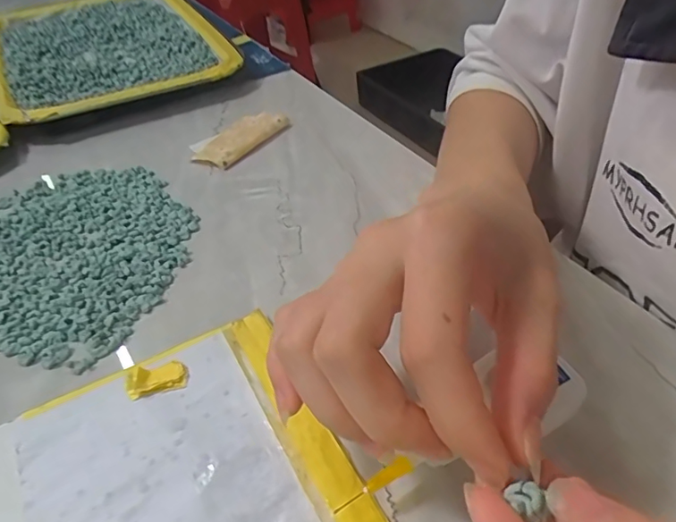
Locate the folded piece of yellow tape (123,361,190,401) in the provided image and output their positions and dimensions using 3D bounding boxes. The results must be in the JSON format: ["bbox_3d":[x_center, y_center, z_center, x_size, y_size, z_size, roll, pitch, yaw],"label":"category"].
[{"bbox_3d":[-0.076,0.048,0.224,0.025,0.009,0.012,-15,44,-14],"label":"folded piece of yellow tape"}]

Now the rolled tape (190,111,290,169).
[{"bbox_3d":[-0.070,-0.088,0.380,0.036,0.008,0.074,24,48,25],"label":"rolled tape"}]

